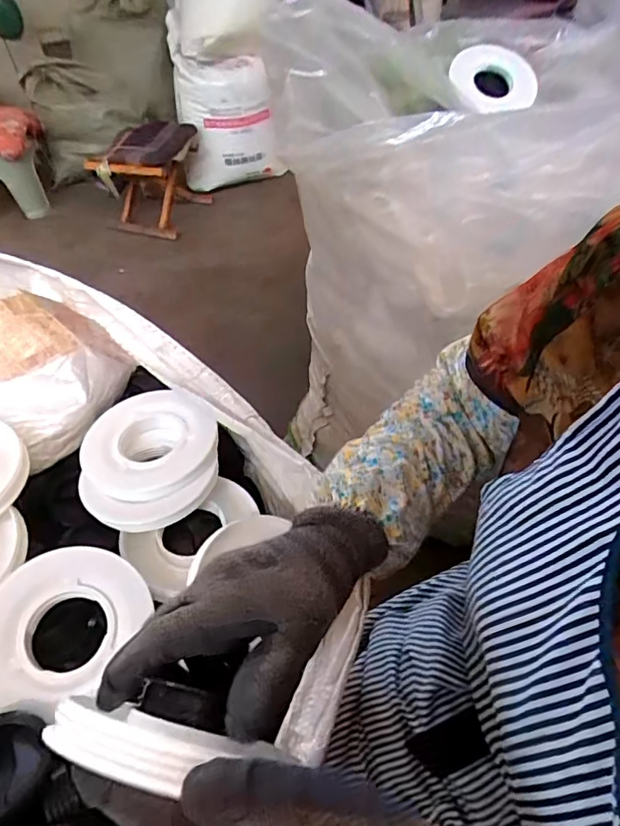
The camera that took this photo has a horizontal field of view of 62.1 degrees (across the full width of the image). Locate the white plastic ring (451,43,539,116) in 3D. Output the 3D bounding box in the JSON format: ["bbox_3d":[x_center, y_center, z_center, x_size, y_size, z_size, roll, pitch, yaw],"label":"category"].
[{"bbox_3d":[0.273,-0.495,0.765,0.130,0.018,0.082,22,93,-4],"label":"white plastic ring"}]

